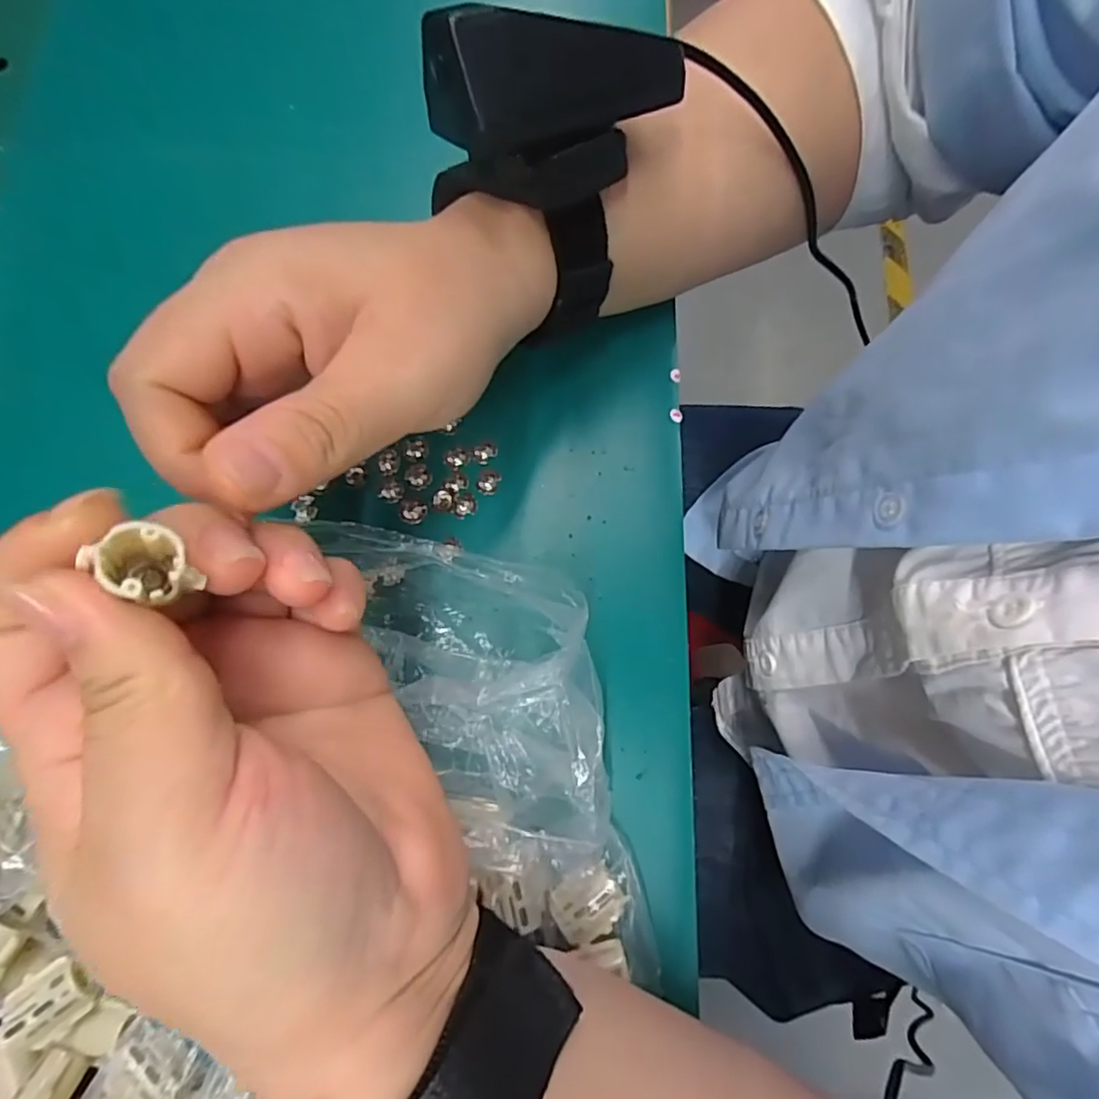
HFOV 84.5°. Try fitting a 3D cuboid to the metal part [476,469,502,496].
[{"bbox_3d":[-0.024,-0.027,0.240,0.008,0.004,0.010,28,78,9],"label":"metal part"}]

